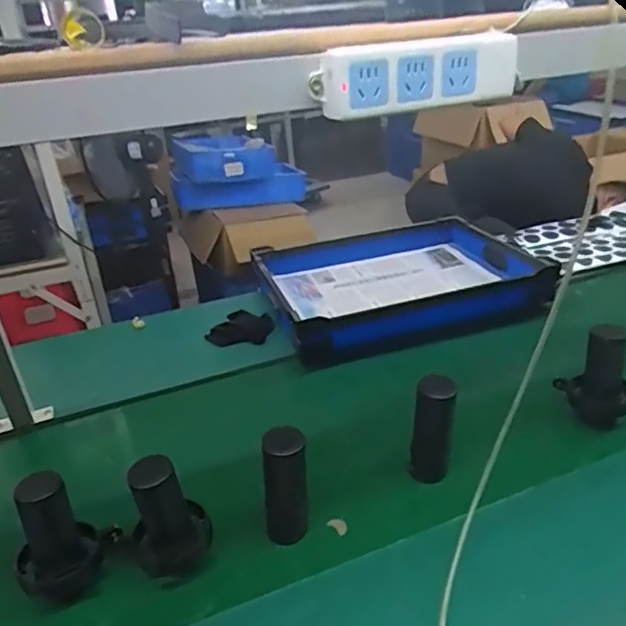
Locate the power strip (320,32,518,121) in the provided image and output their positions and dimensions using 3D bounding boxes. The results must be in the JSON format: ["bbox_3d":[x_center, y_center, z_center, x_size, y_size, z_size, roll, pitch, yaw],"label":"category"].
[{"bbox_3d":[0.093,-0.201,0.477,0.174,0.052,0.033,-16,30,-20],"label":"power strip"}]

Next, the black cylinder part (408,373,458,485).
[{"bbox_3d":[0.174,0.179,0.827,0.062,0.180,0.060,1,29,11],"label":"black cylinder part"}]

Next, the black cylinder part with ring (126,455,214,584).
[{"bbox_3d":[-0.182,0.265,0.714,0.095,0.184,0.082,-17,30,-22],"label":"black cylinder part with ring"}]

